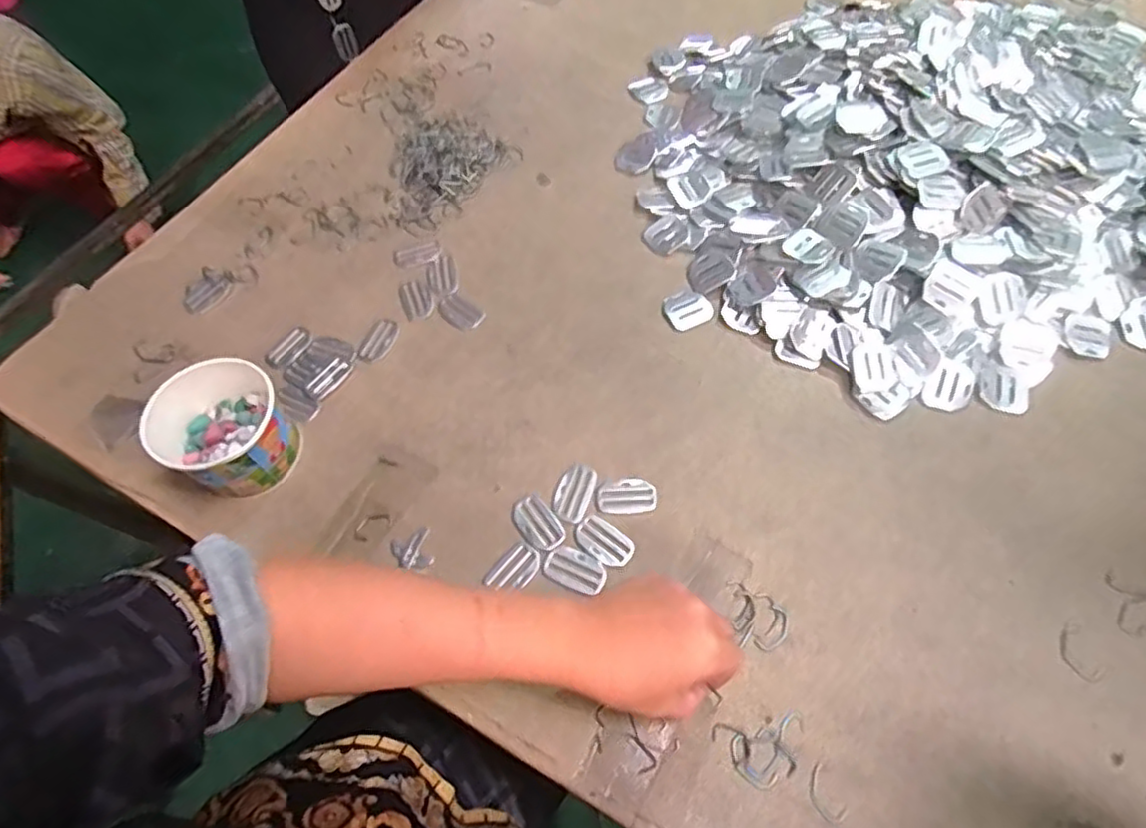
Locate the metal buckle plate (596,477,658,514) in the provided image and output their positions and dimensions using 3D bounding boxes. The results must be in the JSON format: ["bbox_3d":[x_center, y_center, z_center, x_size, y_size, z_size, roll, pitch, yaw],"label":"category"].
[{"bbox_3d":[0.041,0.061,0.500,0.044,0.004,0.026,-5,59,0],"label":"metal buckle plate"}]

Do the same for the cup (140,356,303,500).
[{"bbox_3d":[-0.259,0.017,0.501,0.085,0.071,0.087,-2,60,3],"label":"cup"}]

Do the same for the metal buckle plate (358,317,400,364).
[{"bbox_3d":[-0.168,-0.065,0.574,0.026,0.004,0.043,15,62,12],"label":"metal buckle plate"}]

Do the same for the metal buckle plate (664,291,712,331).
[{"bbox_3d":[0.102,-0.093,0.584,0.040,0.004,0.038,-20,60,-8],"label":"metal buckle plate"}]

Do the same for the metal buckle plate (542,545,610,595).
[{"bbox_3d":[0.003,0.112,0.474,0.045,0.004,0.029,26,64,17],"label":"metal buckle plate"}]

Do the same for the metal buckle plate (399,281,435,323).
[{"bbox_3d":[-0.142,-0.104,0.600,0.027,0.006,0.040,-21,61,-9],"label":"metal buckle plate"}]

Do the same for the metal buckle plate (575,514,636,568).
[{"bbox_3d":[0.024,0.094,0.485,0.044,0.004,0.028,35,68,21],"label":"metal buckle plate"}]

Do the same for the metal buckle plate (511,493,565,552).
[{"bbox_3d":[-0.026,0.081,0.490,0.027,0.004,0.045,-34,63,-16],"label":"metal buckle plate"}]

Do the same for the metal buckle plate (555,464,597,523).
[{"bbox_3d":[0.002,0.059,0.500,0.026,0.004,0.045,13,61,11],"label":"metal buckle plate"}]

